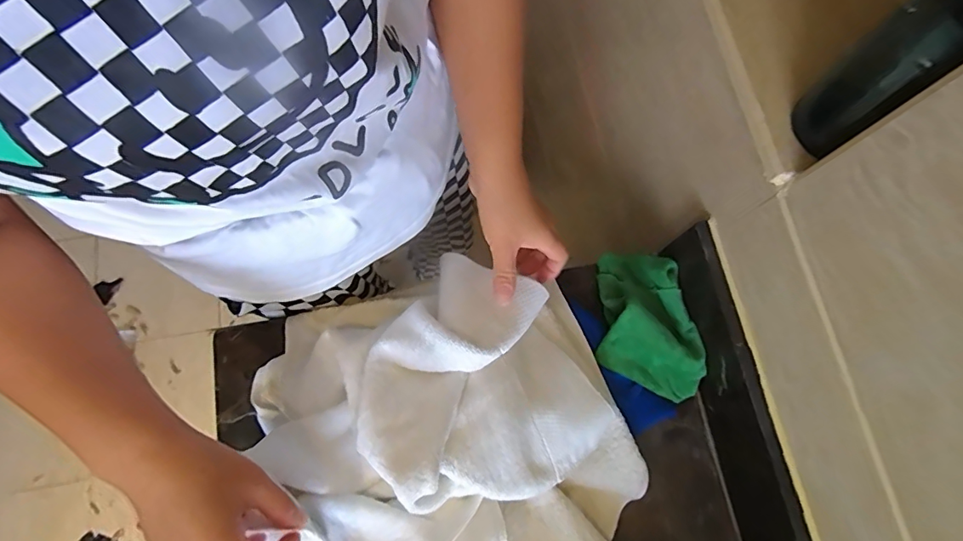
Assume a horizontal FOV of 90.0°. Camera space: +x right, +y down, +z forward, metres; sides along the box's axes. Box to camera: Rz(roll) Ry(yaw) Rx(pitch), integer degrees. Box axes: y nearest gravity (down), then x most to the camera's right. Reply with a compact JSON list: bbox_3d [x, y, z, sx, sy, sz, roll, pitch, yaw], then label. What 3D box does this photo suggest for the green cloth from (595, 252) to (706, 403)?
[{"bbox_3d":[0.177,0.052,0.502,0.105,0.046,0.148,7,75,0],"label":"green cloth"}]

